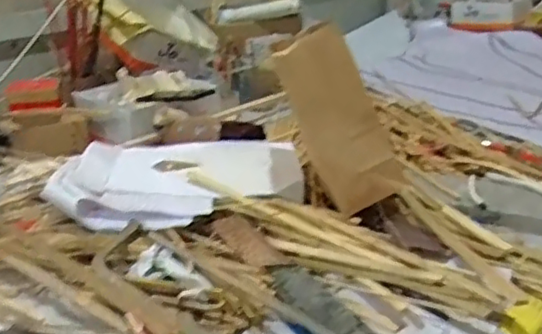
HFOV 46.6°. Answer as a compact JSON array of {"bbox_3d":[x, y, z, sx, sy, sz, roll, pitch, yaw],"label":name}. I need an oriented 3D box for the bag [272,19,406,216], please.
[{"bbox_3d":[0.093,-0.063,0.860,0.107,0.245,0.038,-19,13,29],"label":"bag"}]

